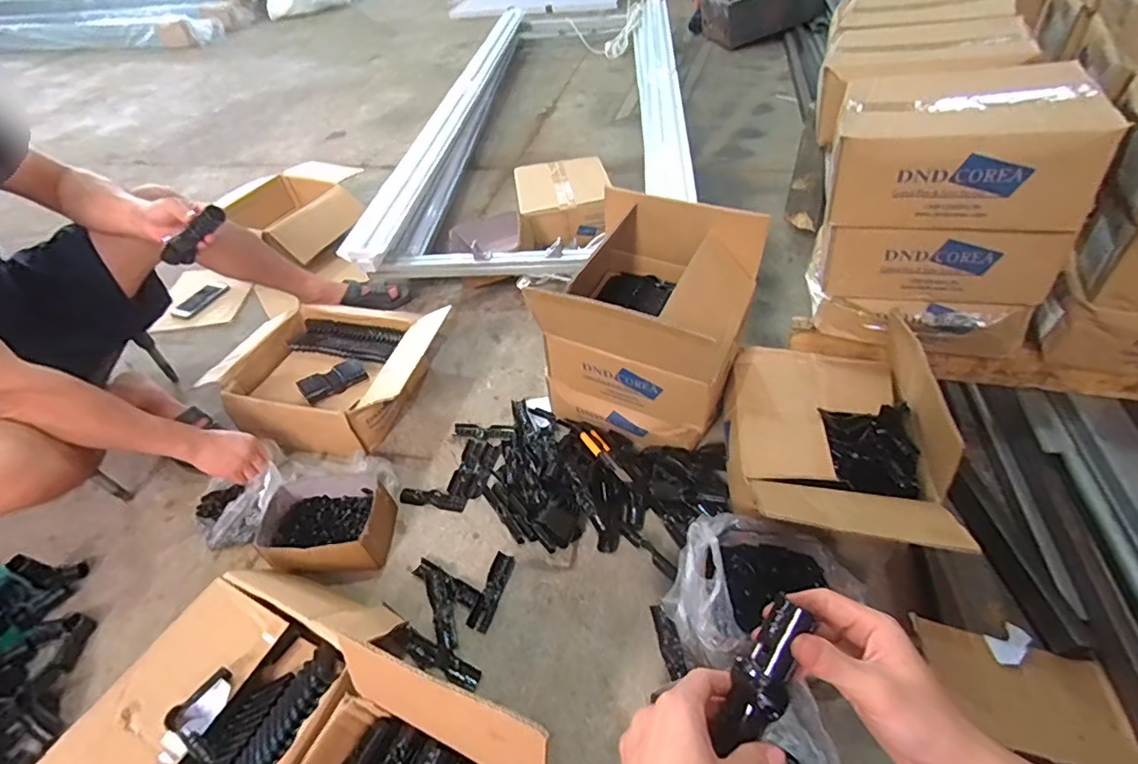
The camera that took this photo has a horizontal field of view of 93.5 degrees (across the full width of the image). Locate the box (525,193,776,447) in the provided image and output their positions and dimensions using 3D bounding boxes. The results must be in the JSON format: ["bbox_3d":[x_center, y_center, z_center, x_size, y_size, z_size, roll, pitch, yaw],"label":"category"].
[{"bbox_3d":[0.143,-0.104,1.001,0.326,0.338,0.324,17,50,22],"label":"box"}]

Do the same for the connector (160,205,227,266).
[{"bbox_3d":[-0.620,-0.239,0.883,0.134,0.034,0.026,-39,48,9],"label":"connector"}]

